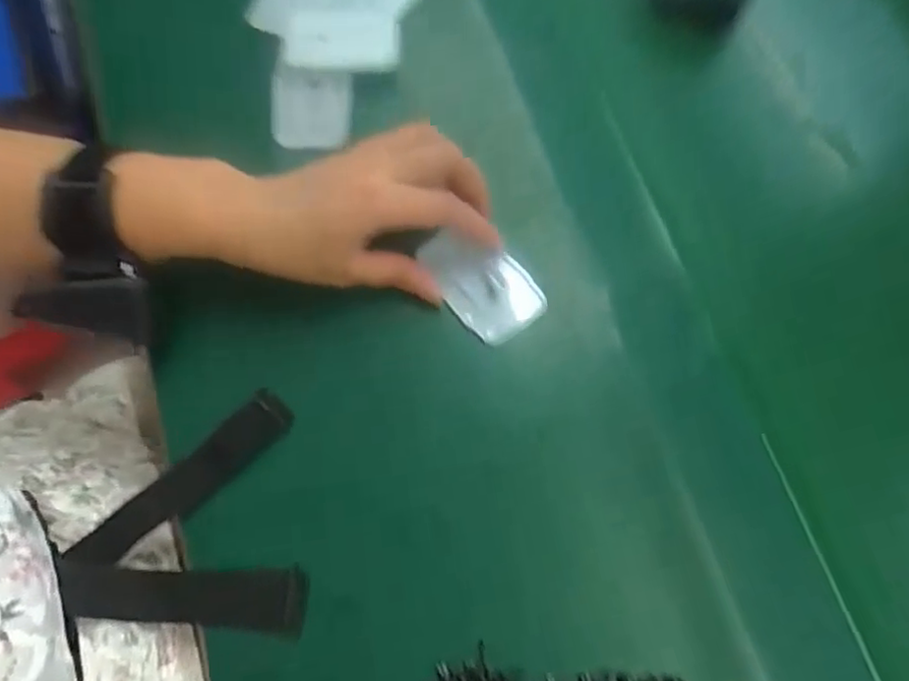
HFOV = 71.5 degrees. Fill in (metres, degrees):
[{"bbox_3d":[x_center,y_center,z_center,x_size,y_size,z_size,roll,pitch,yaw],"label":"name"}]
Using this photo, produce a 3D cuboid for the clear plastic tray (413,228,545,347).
[{"bbox_3d":[0.015,-0.032,0.347,0.043,0.008,0.070,-42,98,0],"label":"clear plastic tray"}]

